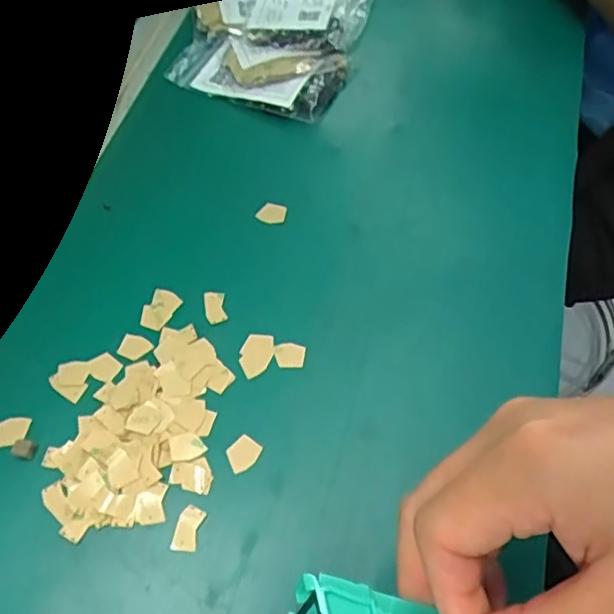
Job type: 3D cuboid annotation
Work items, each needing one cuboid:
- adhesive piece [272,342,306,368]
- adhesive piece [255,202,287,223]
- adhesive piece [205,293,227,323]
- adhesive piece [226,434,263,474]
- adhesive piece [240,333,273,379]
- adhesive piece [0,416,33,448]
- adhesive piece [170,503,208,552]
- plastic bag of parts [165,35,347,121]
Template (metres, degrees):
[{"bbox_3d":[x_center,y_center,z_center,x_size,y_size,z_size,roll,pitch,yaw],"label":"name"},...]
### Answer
[{"bbox_3d":[-0.010,0.025,0.329,0.017,0.004,0.014,7,63,5],"label":"adhesive piece"},{"bbox_3d":[-0.022,-0.059,0.377,0.018,0.004,0.014,11,64,7],"label":"adhesive piece"},{"bbox_3d":[-0.052,-0.001,0.343,0.011,0.004,0.020,-11,63,-4],"label":"adhesive piece"},{"bbox_3d":[-0.032,0.071,0.301,0.014,0.004,0.018,33,68,17],"label":"adhesive piece"},{"bbox_3d":[-0.028,0.026,0.330,0.017,0.004,0.026,14,64,9],"label":"adhesive piece"},{"bbox_3d":[-0.149,0.062,0.308,0.018,0.004,0.015,-7,63,-2],"label":"adhesive piece"},{"bbox_3d":[-0.055,0.102,0.283,0.012,0.004,0.020,11,64,7],"label":"adhesive piece"},{"bbox_3d":[-0.037,-0.166,0.430,0.116,0.013,0.062,20,65,12],"label":"plastic bag of parts"}]

